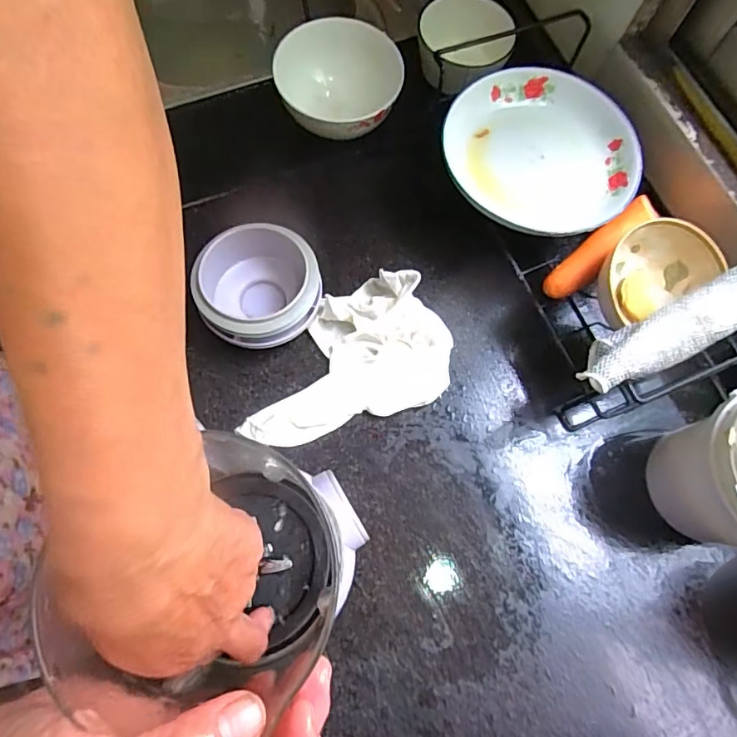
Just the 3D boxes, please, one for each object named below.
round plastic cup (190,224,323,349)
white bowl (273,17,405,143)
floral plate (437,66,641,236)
[{"bbox_3d":[-0.104,-0.074,0.492,0.112,0.065,0.112,1,72,-2],"label":"round plastic cup"},{"bbox_3d":[-0.030,-0.308,0.572,0.129,0.074,0.129,1,71,-4],"label":"white bowl"},{"bbox_3d":[0.168,-0.207,0.506,0.188,0.044,0.178,1,71,-4],"label":"floral plate"}]

